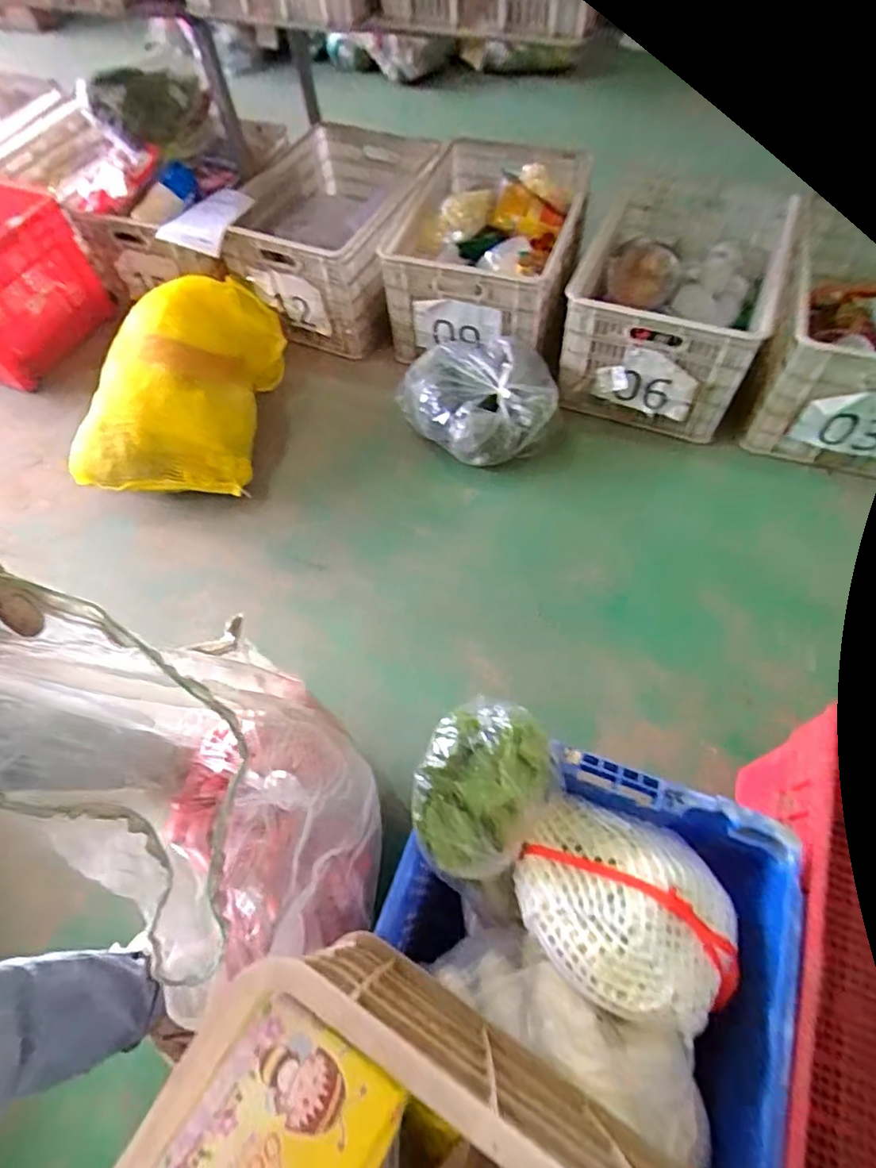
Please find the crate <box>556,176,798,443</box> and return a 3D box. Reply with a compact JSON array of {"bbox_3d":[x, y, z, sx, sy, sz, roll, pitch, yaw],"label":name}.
[{"bbox_3d":[0.532,-0.641,1.275,0.398,0.268,0.553,20,65,14],"label":"crate"}]

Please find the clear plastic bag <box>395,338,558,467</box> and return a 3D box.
[{"bbox_3d":[0.091,-0.414,1.253,0.314,0.145,0.303,-19,62,-7],"label":"clear plastic bag"}]

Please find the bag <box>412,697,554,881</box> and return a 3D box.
[{"bbox_3d":[0.049,0.219,0.614,0.136,0.085,0.189,24,66,16],"label":"bag"}]

